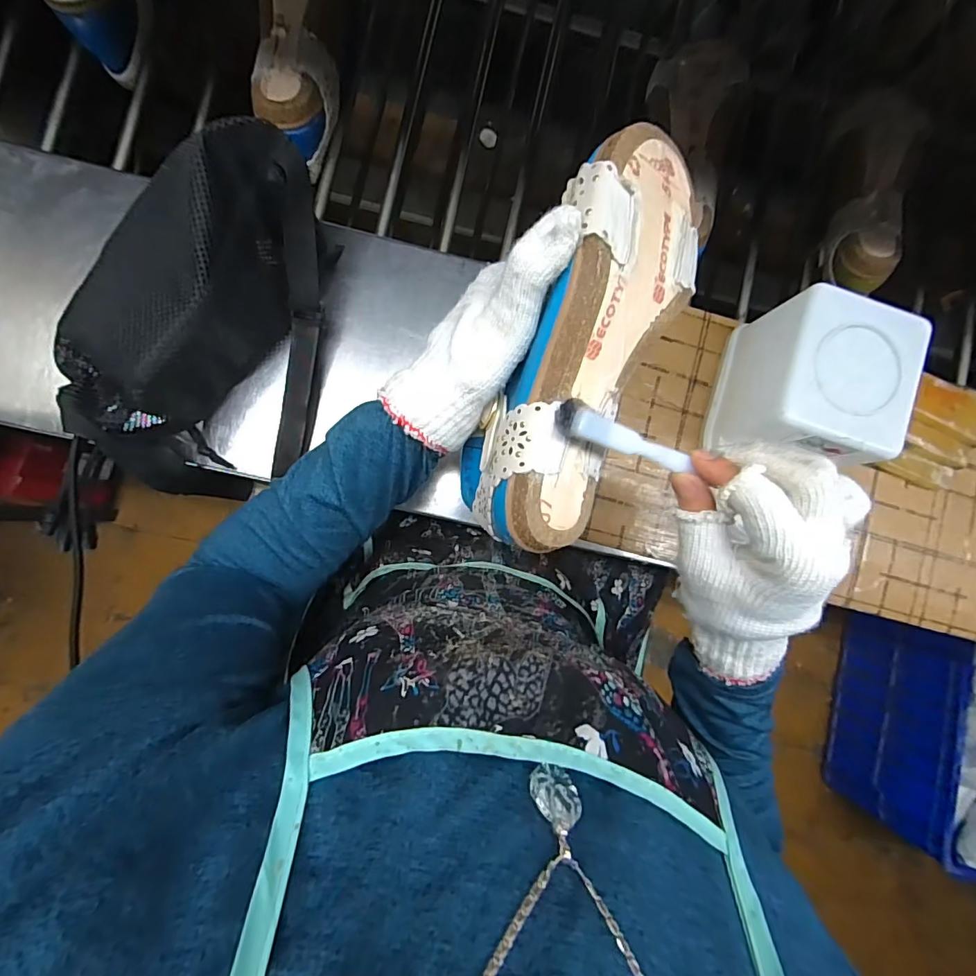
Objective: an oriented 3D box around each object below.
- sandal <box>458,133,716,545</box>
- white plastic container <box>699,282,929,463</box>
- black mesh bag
[{"bbox_3d":[0.050,-0.082,0.252,0.080,0.055,0.226,21,95,-34],"label":"sandal"},{"bbox_3d":[0.254,-0.076,0.381,0.098,0.105,0.120,20,87,-3],"label":"white plastic container"},{"bbox_3d":[-0.224,-0.125,0.357,0.176,0.099,0.256,8,87,-4],"label":"black mesh bag"}]

